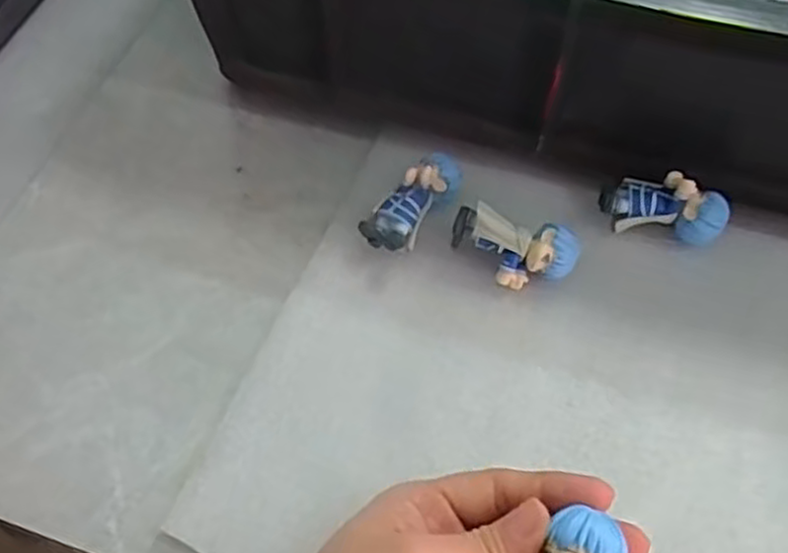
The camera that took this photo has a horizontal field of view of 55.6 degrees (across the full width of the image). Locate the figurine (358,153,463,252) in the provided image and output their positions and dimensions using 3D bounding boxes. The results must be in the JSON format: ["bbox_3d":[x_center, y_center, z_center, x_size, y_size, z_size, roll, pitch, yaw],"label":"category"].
[{"bbox_3d":[0.010,-0.039,0.391,0.024,0.036,0.060,35,65,21],"label":"figurine"}]

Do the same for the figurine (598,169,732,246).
[{"bbox_3d":[0.138,-0.035,0.382,0.061,0.033,0.023,17,59,12],"label":"figurine"}]

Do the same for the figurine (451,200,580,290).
[{"bbox_3d":[0.060,-0.013,0.374,0.061,0.033,0.026,8,58,7],"label":"figurine"}]

